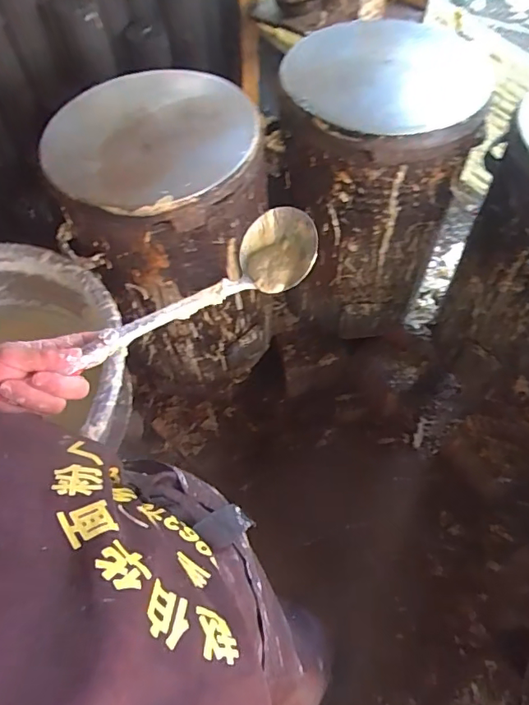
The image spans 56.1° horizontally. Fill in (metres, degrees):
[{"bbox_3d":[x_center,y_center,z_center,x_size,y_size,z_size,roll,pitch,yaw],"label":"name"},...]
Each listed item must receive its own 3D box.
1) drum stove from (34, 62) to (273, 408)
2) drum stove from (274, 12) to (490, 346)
[{"bbox_3d":[-0.168,-0.213,1.140,0.374,0.669,0.380,1,59,5],"label":"drum stove"},{"bbox_3d":[0.232,-0.358,1.145,0.345,0.601,0.361,1,59,5],"label":"drum stove"}]

